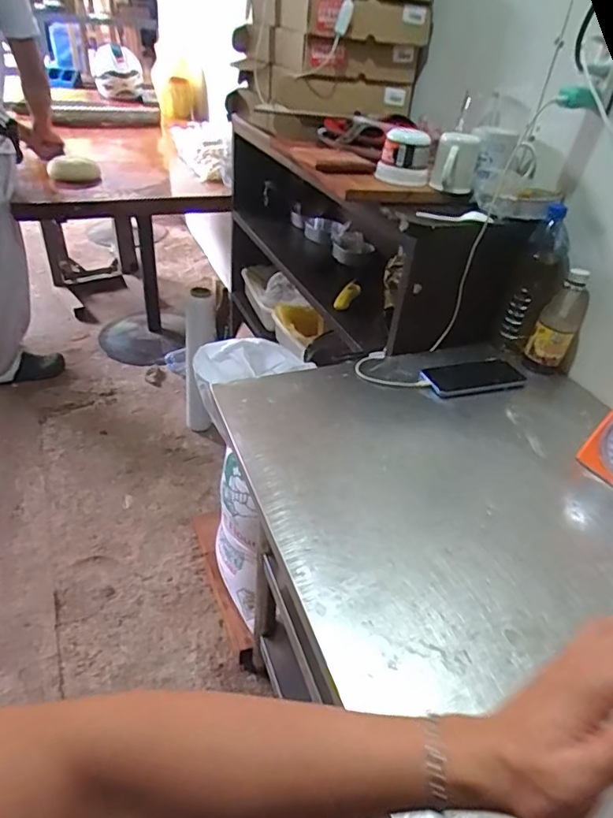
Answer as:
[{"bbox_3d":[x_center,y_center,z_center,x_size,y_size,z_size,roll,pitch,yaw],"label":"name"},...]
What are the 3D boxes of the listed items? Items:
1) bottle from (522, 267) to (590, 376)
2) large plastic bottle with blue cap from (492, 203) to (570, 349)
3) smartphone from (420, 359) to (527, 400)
[{"bbox_3d":[0.412,-0.141,0.895,0.062,0.173,0.055,23,39,20],"label":"bottle"},{"bbox_3d":[0.383,-0.215,0.916,0.083,0.226,0.077,20,38,16],"label":"large plastic bottle with blue cap"},{"bbox_3d":[0.273,-0.053,0.896,0.173,0.010,0.078,-7,48,-13],"label":"smartphone"}]

